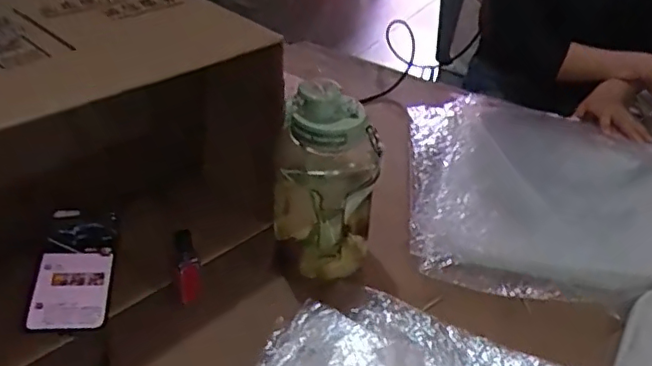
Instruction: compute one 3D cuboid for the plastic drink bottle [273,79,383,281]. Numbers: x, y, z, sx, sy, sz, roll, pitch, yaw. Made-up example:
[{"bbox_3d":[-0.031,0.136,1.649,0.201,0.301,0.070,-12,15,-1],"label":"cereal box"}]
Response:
[{"bbox_3d":[-0.002,-0.002,0.635,0.107,0.215,0.080,-2,35,-5],"label":"plastic drink bottle"}]

